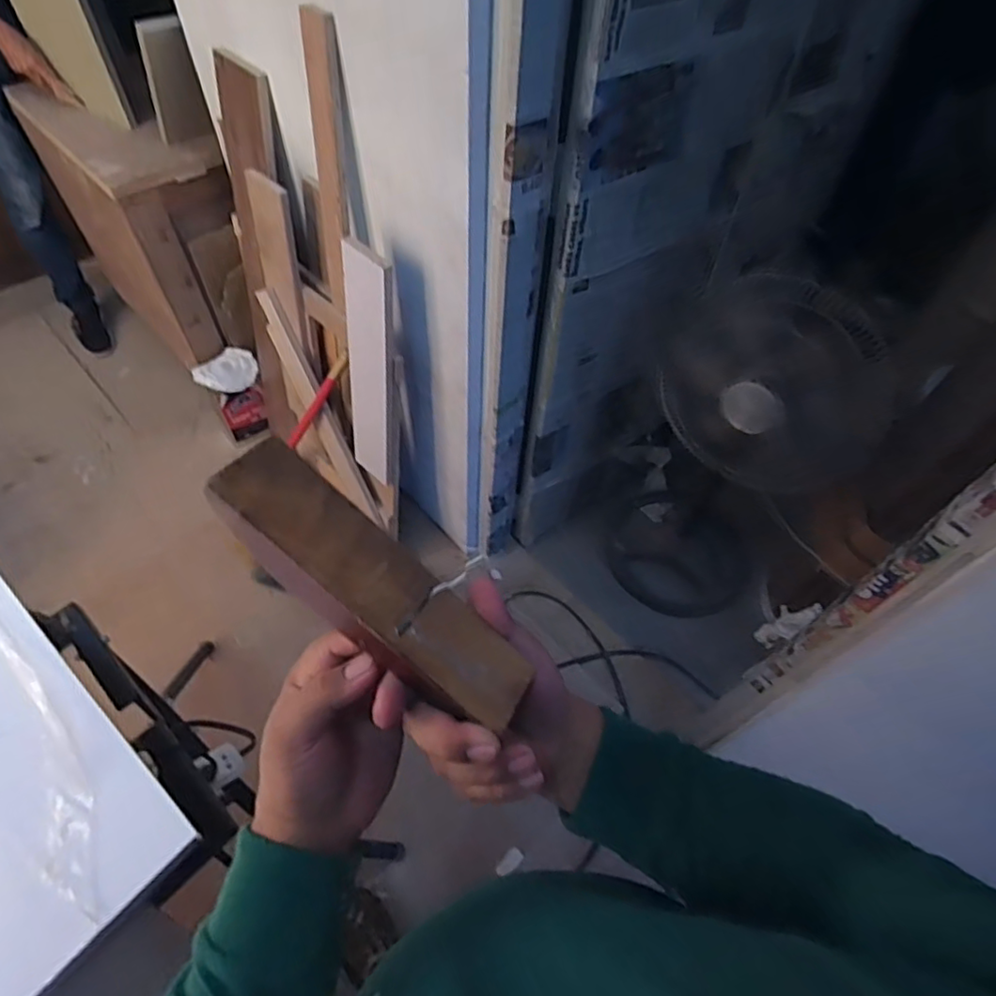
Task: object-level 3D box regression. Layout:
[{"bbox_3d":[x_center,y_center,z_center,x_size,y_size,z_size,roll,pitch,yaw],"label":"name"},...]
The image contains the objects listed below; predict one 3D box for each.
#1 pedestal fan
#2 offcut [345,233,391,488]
[{"bbox_3d":[0.530,-0.072,1.396,0.316,0.936,0.443,-26,60,-19],"label":"pedestal fan"},{"bbox_3d":[-0.270,-0.251,1.254,0.133,0.583,0.020,38,54,22],"label":"offcut"}]

